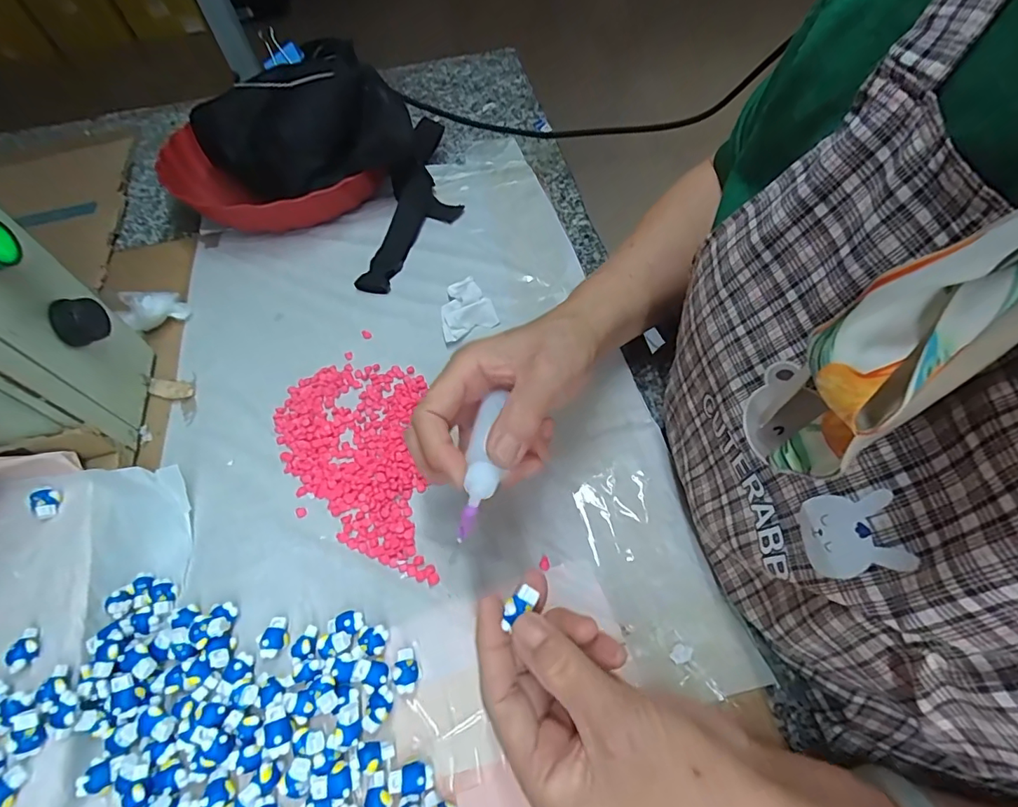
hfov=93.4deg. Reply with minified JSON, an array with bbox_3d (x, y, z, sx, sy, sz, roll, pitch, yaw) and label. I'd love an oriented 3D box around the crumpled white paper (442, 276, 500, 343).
[{"bbox_3d":[-0.041,-0.084,0.402,0.046,0.021,0.057,-25,59,-13],"label":"crumpled white paper"}]

